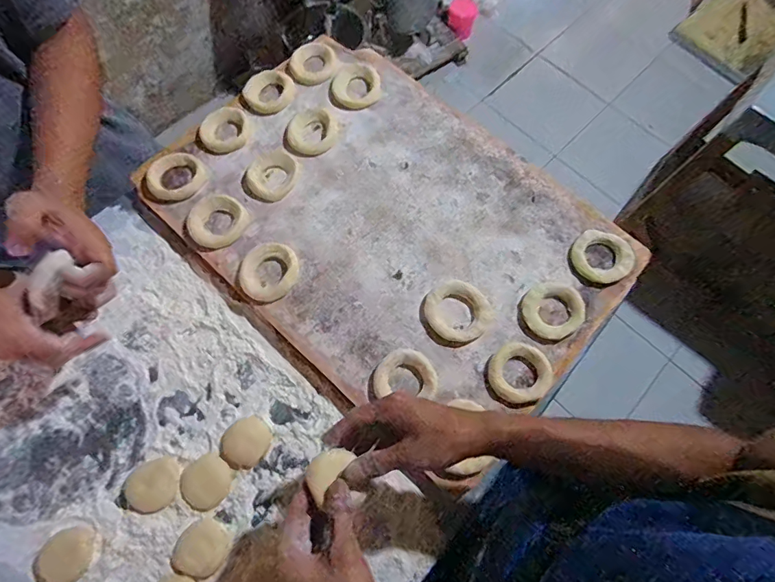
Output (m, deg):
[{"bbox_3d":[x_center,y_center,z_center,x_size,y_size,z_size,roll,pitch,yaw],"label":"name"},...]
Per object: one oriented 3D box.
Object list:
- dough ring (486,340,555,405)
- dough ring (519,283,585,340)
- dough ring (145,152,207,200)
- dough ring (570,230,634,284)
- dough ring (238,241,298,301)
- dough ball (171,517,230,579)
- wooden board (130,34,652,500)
[{"bbox_3d":[0.159,0.096,0.527,0.072,0.018,0.068,0,71,-1],"label":"dough ring"},{"bbox_3d":[0.211,0.022,0.555,0.081,0.014,0.070,-33,75,-11],"label":"dough ring"},{"bbox_3d":[-0.290,-0.157,0.607,0.073,0.013,0.062,-42,77,-14],"label":"dough ring"},{"bbox_3d":[0.288,-0.048,0.587,0.083,0.011,0.075,-34,75,-12],"label":"dough ring"},{"bbox_3d":[-0.150,-0.025,0.567,0.076,0.012,0.069,-42,77,-14],"label":"dough ring"},{"bbox_3d":[-0.202,0.281,0.483,0.052,0.007,0.055,0,71,-1],"label":"dough ball"},{"bbox_3d":[0.003,-0.100,0.607,0.588,0.023,0.415,42,75,12],"label":"wooden board"}]

